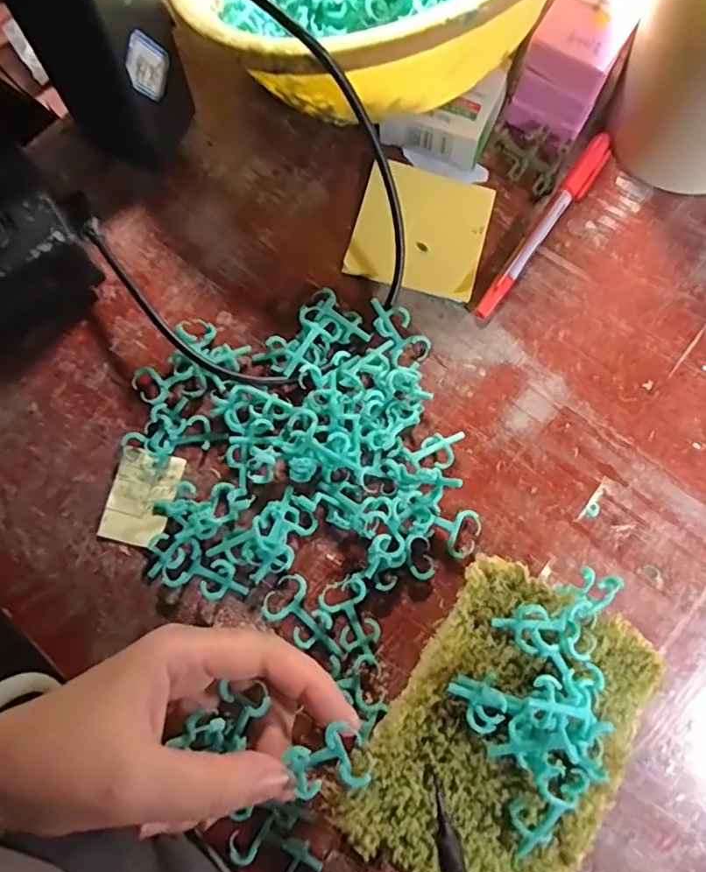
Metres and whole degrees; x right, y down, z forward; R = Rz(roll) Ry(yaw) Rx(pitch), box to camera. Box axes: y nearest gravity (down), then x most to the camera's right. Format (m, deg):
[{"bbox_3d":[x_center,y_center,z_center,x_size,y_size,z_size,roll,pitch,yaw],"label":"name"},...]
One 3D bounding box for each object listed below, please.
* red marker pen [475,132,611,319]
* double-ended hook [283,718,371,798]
[{"bbox_3d":[0.113,-0.122,0.339,0.014,0.010,0.139,34,79,8],"label":"red marker pen"},{"bbox_3d":[-0.011,0.127,0.225,0.028,0.014,0.021,-20,77,-4],"label":"double-ended hook"}]

